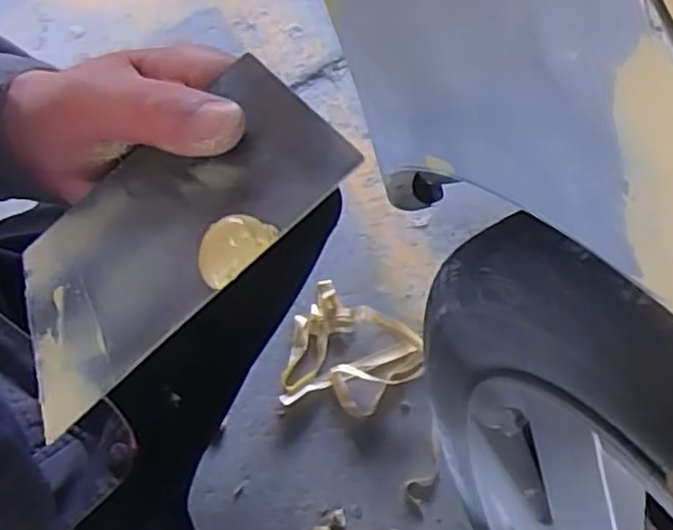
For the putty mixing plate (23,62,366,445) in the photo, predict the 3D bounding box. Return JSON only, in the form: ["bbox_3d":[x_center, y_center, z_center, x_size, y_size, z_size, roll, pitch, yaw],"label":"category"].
[{"bbox_3d":[-0.060,-0.014,0.234,0.126,0.010,0.072,-41,57,0],"label":"putty mixing plate"}]

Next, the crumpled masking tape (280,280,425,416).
[{"bbox_3d":[0.024,0.104,0.830,0.156,0.019,0.145,11,73,3],"label":"crumpled masking tape"}]

